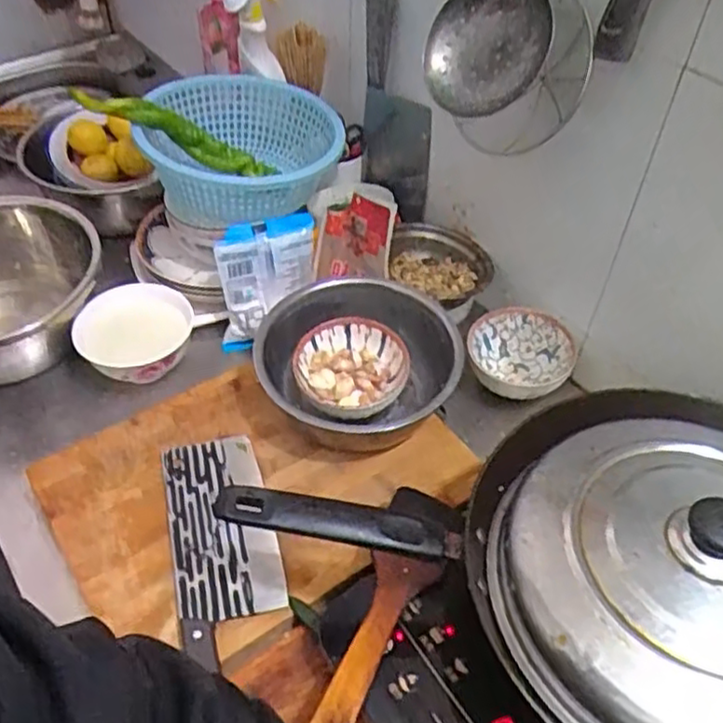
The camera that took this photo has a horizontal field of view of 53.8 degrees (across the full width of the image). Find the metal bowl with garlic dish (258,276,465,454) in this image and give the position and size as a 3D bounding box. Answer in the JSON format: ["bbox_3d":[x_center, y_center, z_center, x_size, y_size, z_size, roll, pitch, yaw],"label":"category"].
[{"bbox_3d":[-0.004,0.007,0.740,0.202,0.079,0.187,1,47,-1],"label":"metal bowl with garlic dish"}]

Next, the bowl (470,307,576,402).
[{"bbox_3d":[0.177,-0.002,0.803,0.113,0.058,0.111,1,47,-1],"label":"bowl"}]

